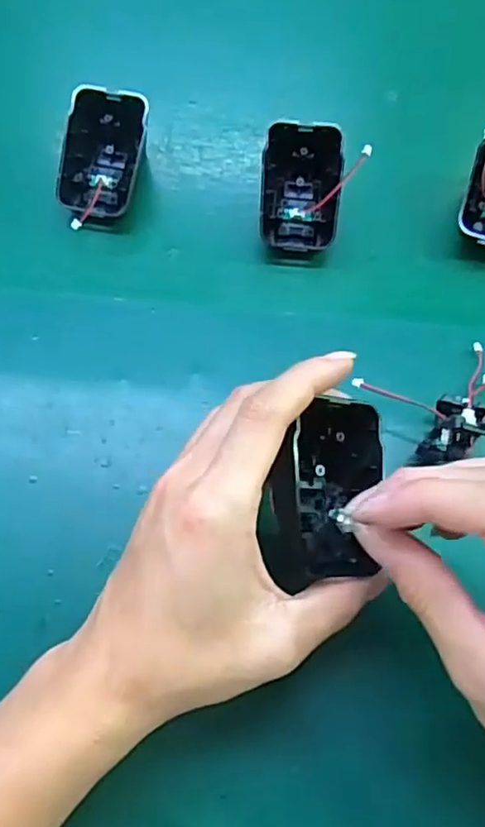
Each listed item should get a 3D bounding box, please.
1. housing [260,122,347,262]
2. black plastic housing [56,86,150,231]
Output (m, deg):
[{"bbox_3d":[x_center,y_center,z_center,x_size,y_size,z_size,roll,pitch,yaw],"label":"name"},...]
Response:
[{"bbox_3d":[0.033,-0.126,0.366,0.046,0.040,0.069,4,67,-1],"label":"housing"},{"bbox_3d":[-0.080,-0.149,0.368,0.043,0.041,0.068,12,67,2],"label":"black plastic housing"}]

